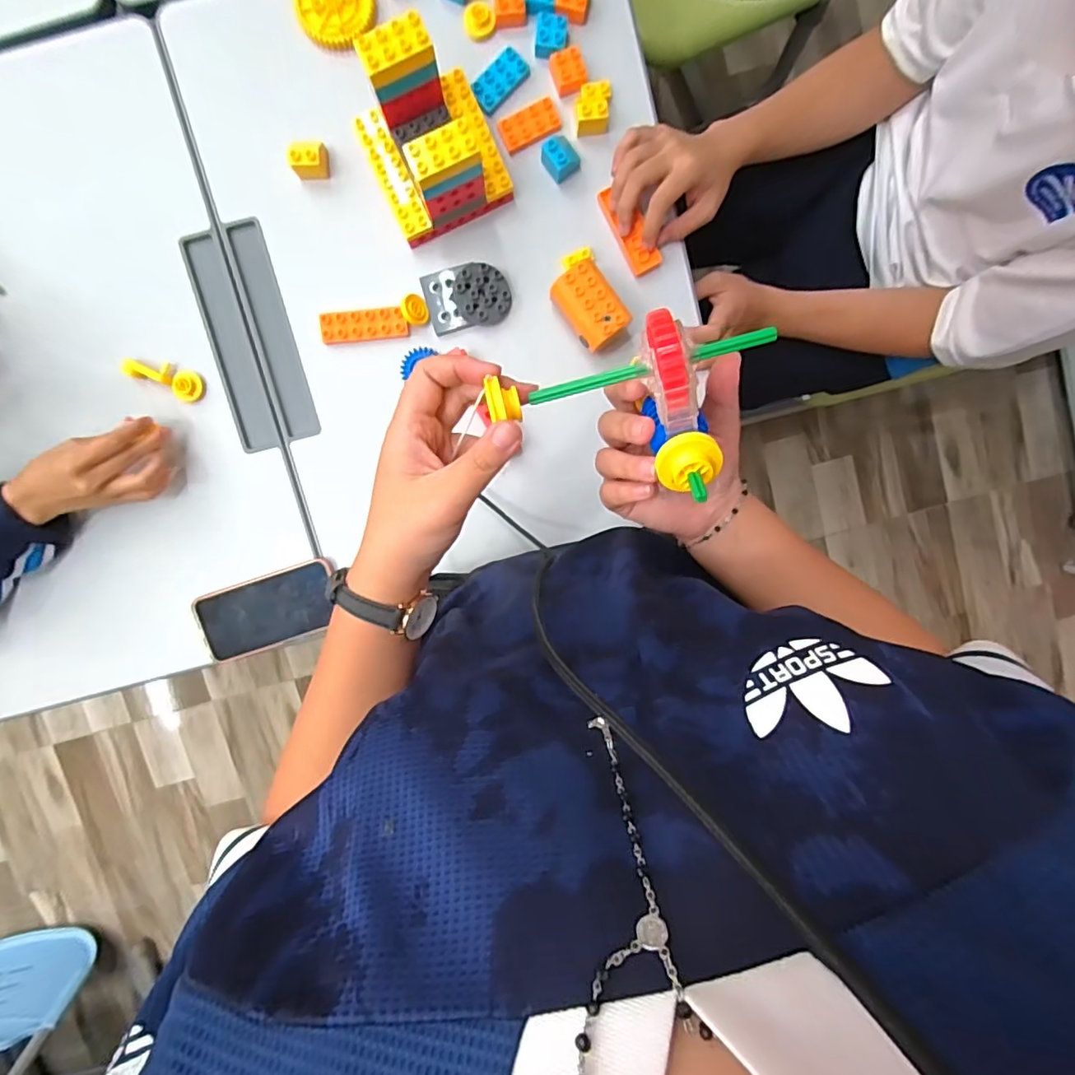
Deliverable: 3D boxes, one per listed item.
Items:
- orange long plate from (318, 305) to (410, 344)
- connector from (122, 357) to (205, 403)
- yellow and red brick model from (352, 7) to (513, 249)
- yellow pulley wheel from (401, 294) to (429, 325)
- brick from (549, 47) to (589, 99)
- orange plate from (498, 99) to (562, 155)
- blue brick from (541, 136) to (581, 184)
[{"bbox_3d":[-0.189,-0.233,0.598,0.091,0.015,0.033,-7,97,-1],"label":"orange long plate"},{"bbox_3d":[-0.405,-0.174,0.593,0.069,0.035,0.033,24,95,-4],"label":"connector"},{"bbox_3d":[-0.104,-0.389,0.532,0.122,0.125,0.121,-24,96,1],"label":"yellow and red brick model"},{"bbox_3d":[-0.133,-0.248,0.592,0.032,0.009,0.030,-16,121,-38],"label":"yellow pulley wheel"},{"bbox_3d":[0.033,-0.487,0.571,0.036,0.022,0.031,-17,97,0],"label":"brick"},{"bbox_3d":[-0.008,-0.438,0.578,0.063,0.011,0.030,-25,96,1],"label":"orange plate"},{"bbox_3d":[0.025,-0.404,0.575,0.035,0.033,0.035,-36,96,3],"label":"blue brick"}]

